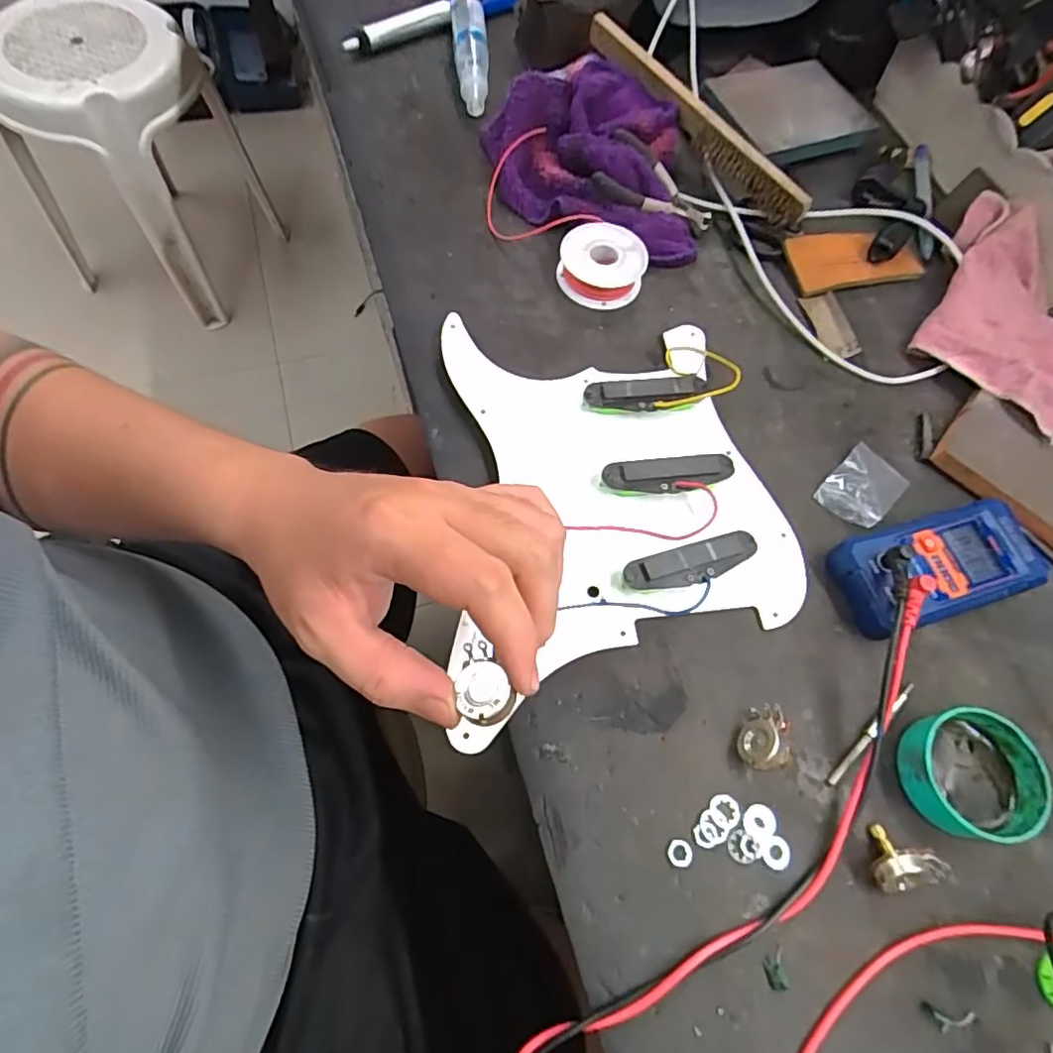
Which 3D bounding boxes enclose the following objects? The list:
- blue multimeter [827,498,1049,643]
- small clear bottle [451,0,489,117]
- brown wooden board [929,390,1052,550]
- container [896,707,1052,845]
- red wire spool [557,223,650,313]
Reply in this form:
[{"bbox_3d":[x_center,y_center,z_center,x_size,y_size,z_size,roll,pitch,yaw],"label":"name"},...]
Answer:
[{"bbox_3d":[0.238,0.024,0.353,0.116,0.026,0.056,-15,67,-10],"label":"blue multimeter"},{"bbox_3d":[-0.047,-0.399,0.510,0.027,0.025,0.138,-4,66,-5],"label":"small clear bottle"},{"bbox_3d":[0.338,-0.042,0.392,0.117,0.017,0.105,39,69,13],"label":"brown wooden board"},{"bbox_3d":[0.224,0.125,0.307,0.061,0.027,0.059,1,66,-3],"label":"container"},{"bbox_3d":[0.054,-0.189,0.436,0.060,0.024,0.056,9,66,1],"label":"red wire spool"}]

